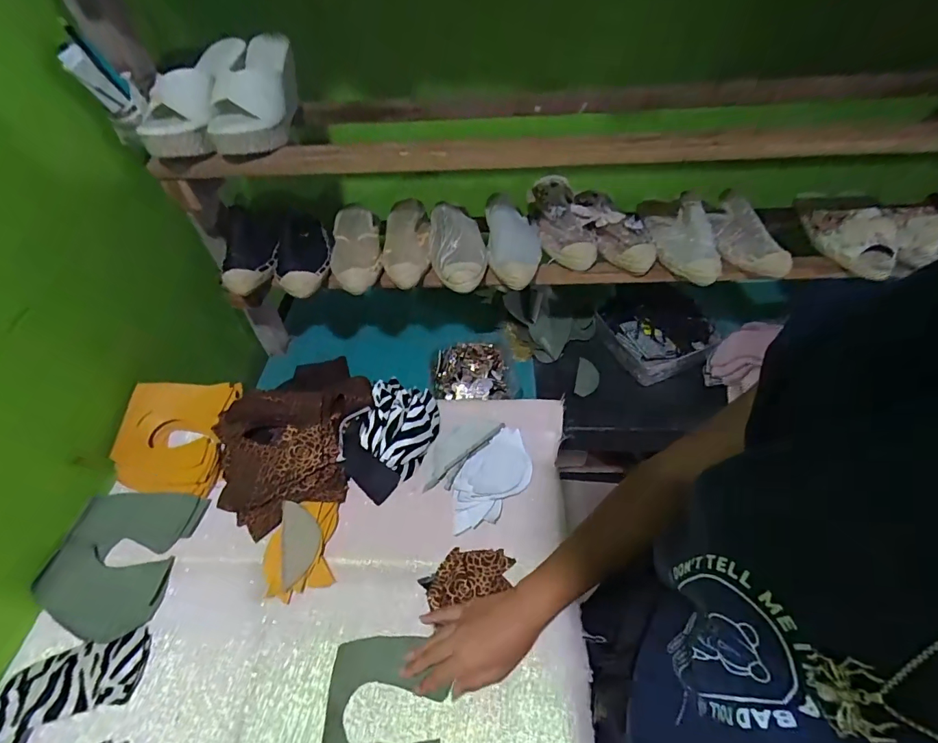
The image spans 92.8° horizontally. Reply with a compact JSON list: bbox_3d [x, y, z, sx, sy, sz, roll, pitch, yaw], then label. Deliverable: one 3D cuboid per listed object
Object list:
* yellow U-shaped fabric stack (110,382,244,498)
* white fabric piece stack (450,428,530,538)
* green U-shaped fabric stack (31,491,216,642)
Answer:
[{"bbox_3d":[-0.411,0.090,0.625,0.140,0.020,0.159,2,62,-8],"label":"yellow U-shaped fabric stack"},{"bbox_3d":[0.029,0.142,0.590,0.075,0.016,0.148,33,58,28],"label":"white fabric piece stack"},{"bbox_3d":[-0.428,0.227,0.544,0.149,0.022,0.160,3,49,6],"label":"green U-shaped fabric stack"}]

